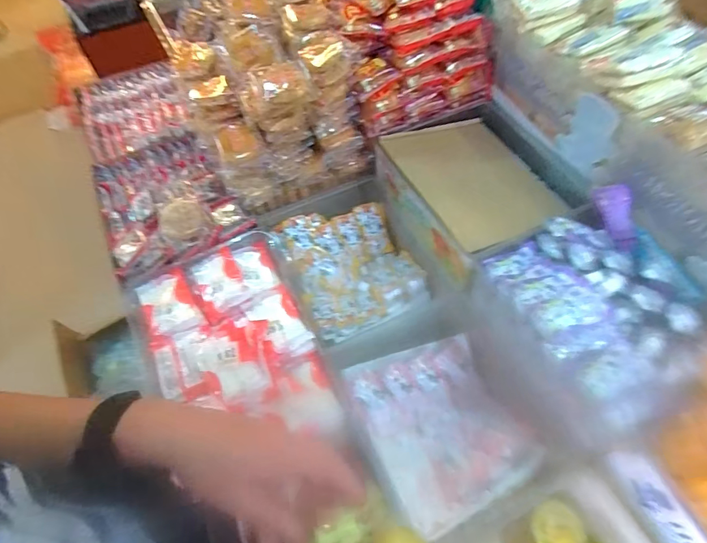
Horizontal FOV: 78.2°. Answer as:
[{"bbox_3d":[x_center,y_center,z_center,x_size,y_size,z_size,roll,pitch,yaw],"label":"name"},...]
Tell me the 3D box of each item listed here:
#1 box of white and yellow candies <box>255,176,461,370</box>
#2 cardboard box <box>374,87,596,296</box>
[{"bbox_3d":[-0.002,-0.009,0.800,0.242,0.093,0.317,-25,60,-13],"label":"box of white and yellow candies"},{"bbox_3d":[0.214,-0.131,0.799,0.268,0.184,0.309,-29,61,-15],"label":"cardboard box"}]

